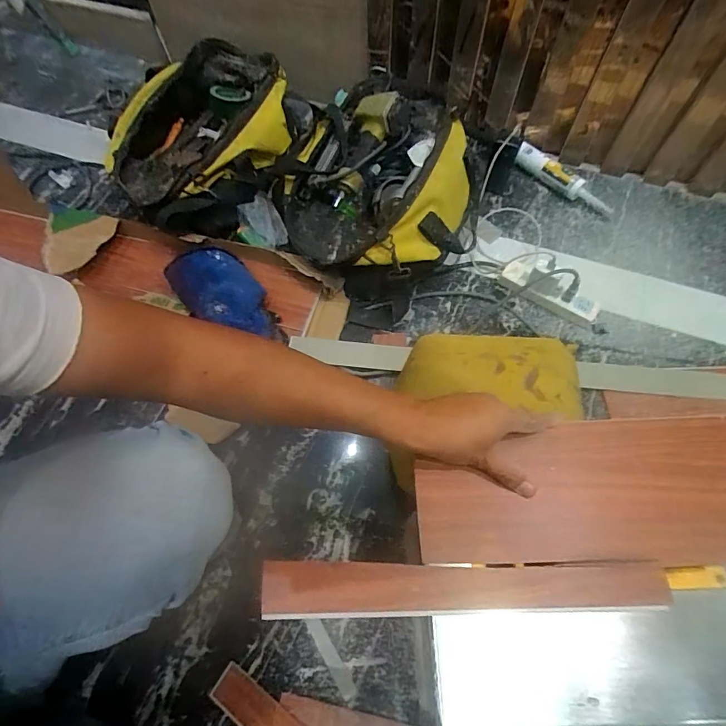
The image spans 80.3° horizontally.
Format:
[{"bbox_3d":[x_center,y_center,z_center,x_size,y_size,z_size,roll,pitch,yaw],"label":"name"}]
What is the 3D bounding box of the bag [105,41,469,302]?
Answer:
[{"bbox_3d":[-0.152,-0.438,0.925,0.773,0.202,0.477,15,66,8],"label":"bag"}]

